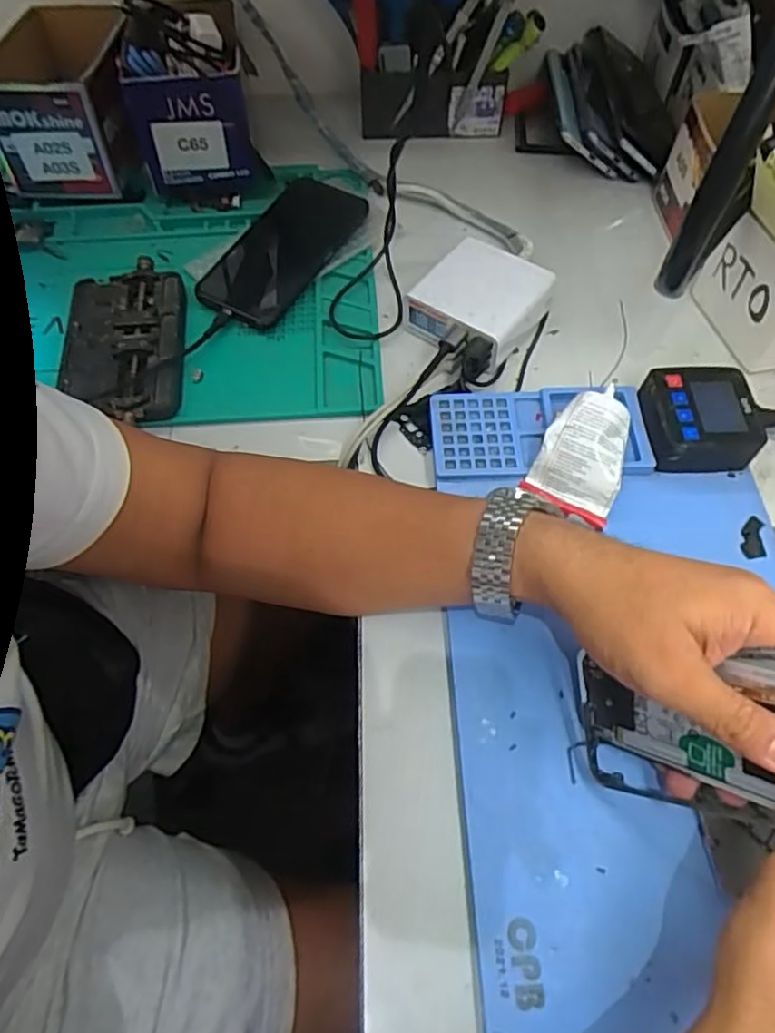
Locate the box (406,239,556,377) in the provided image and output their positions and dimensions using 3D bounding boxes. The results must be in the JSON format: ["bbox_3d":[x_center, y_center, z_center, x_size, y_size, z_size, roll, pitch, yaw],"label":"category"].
[{"bbox_3d":[0.072,-0.171,0.528,0.088,0.046,0.093,34,67,16],"label":"box"}]

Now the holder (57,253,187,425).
[{"bbox_3d":[-0.209,-0.139,0.517,0.092,0.020,0.163,-8,62,-4],"label":"holder"}]

